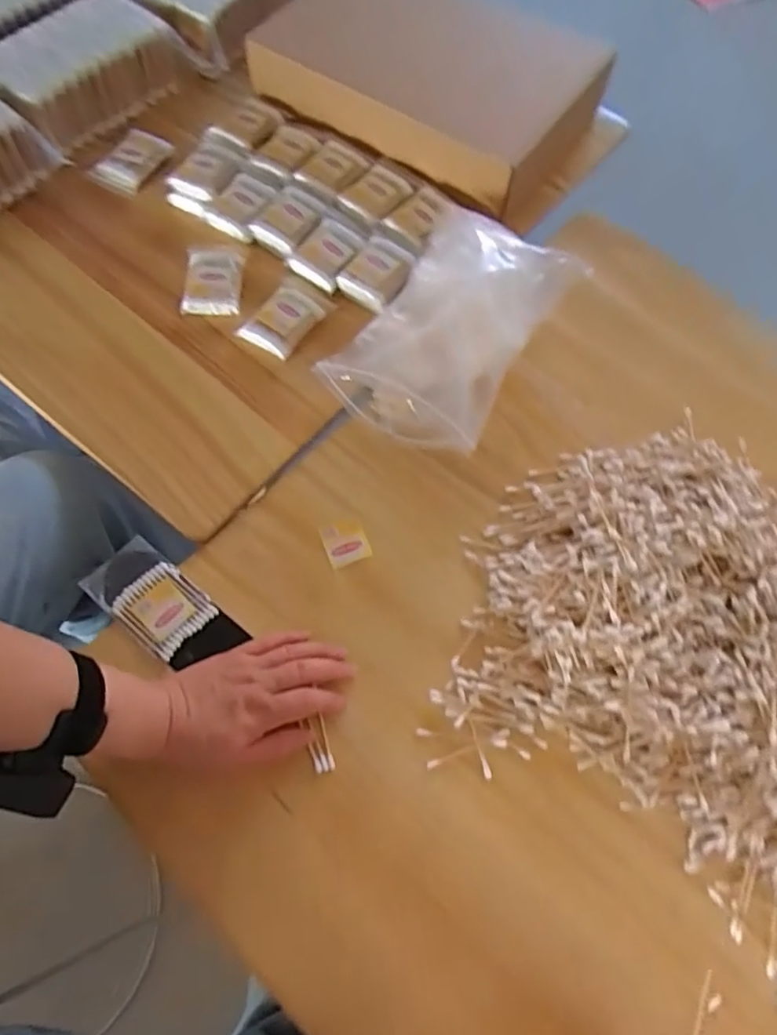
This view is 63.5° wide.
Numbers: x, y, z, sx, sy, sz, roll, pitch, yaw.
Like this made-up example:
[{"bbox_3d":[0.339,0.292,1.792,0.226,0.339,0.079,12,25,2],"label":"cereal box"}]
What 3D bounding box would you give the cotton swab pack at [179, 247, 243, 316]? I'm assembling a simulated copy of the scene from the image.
[{"bbox_3d":[-0.186,-0.254,0.668,0.057,0.019,0.085,2,67,0],"label":"cotton swab pack"}]

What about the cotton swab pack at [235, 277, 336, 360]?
[{"bbox_3d":[-0.106,-0.205,0.646,0.053,0.026,0.087,32,70,12],"label":"cotton swab pack"}]

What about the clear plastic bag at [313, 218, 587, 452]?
[{"bbox_3d":[0.067,-0.195,0.619,0.161,0.081,0.252,29,70,11],"label":"clear plastic bag"}]

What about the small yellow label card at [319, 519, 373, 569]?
[{"bbox_3d":[-0.038,0.023,0.567,0.038,0.004,0.039,-19,69,-9],"label":"small yellow label card"}]

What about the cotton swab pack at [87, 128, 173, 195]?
[{"bbox_3d":[-0.298,-0.410,0.728,0.054,0.027,0.080,31,70,11],"label":"cotton swab pack"}]

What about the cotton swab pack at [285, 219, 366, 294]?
[{"bbox_3d":[-0.064,-0.280,0.665,0.057,0.014,0.077,33,71,12],"label":"cotton swab pack"}]

